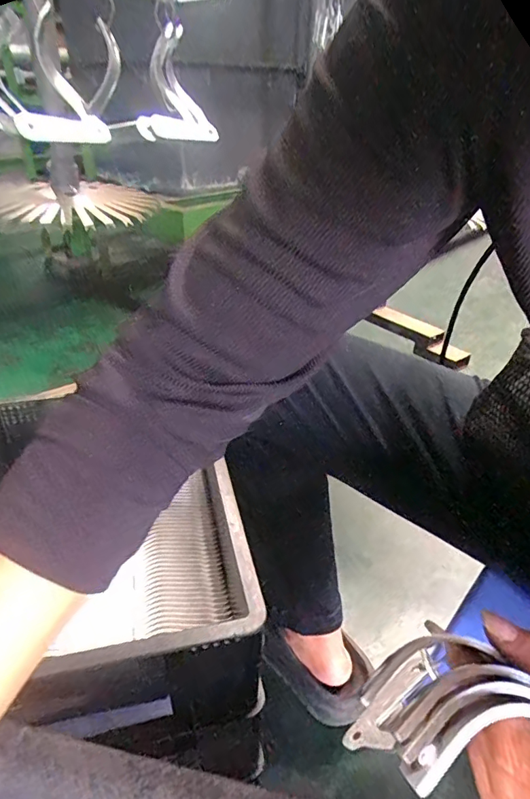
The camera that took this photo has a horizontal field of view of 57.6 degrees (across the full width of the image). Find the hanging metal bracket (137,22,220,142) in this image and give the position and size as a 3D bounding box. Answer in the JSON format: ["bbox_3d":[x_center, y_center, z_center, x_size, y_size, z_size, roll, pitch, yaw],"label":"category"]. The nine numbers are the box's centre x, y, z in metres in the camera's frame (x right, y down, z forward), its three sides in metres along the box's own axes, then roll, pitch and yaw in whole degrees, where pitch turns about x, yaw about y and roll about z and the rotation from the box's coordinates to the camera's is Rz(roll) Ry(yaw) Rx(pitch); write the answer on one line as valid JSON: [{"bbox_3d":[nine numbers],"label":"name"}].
[{"bbox_3d":[-0.089,-0.277,0.454,0.038,0.098,0.078,13,59,45],"label":"hanging metal bracket"}]

